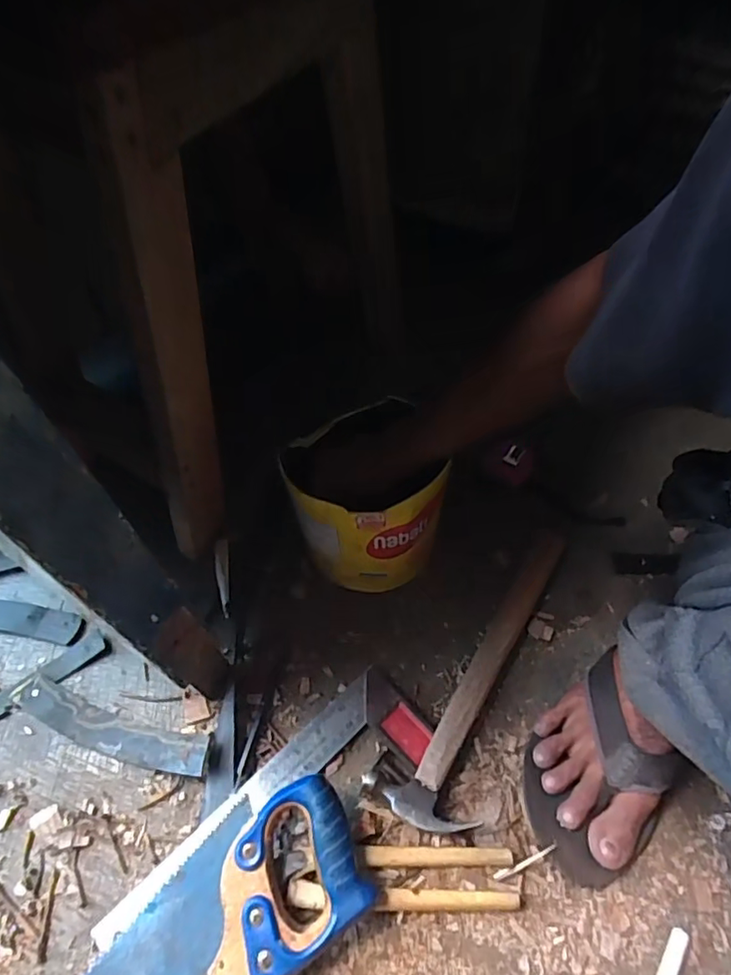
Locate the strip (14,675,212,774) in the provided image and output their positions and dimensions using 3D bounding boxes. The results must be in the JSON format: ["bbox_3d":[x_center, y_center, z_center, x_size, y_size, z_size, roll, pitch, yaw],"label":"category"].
[{"bbox_3d":[-0.243,0.228,0.530,0.206,0.026,0.042,15,56,11],"label":"strip"}]

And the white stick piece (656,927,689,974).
[{"bbox_3d":[0.233,0.371,0.433,0.013,0.009,0.059,31,61,21],"label":"white stick piece"}]

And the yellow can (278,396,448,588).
[{"bbox_3d":[0.003,0.018,0.572,0.131,0.147,0.138,0,55,1],"label":"yellow can"}]

